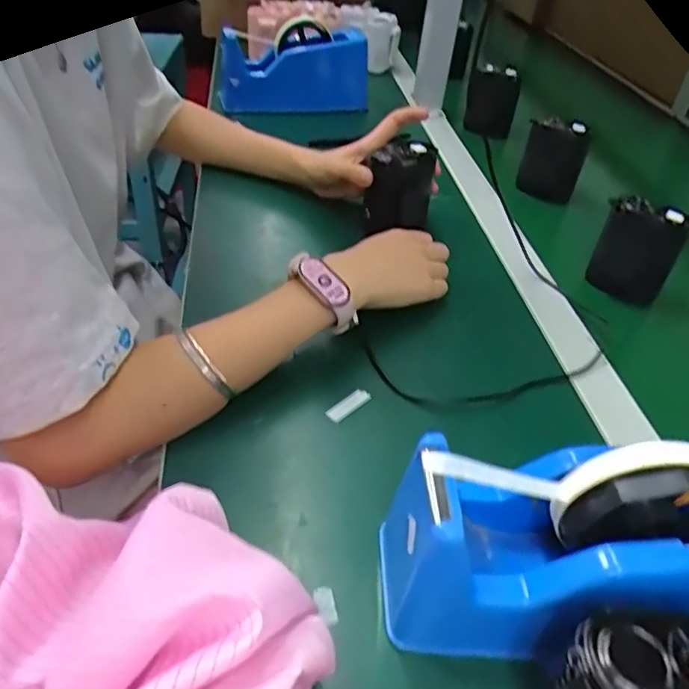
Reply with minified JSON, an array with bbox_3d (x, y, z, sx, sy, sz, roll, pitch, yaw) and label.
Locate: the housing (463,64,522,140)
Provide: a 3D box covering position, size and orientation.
[{"bbox_3d":[0.214,-0.351,0.838,0.071,0.098,0.021,10,42,5],"label":"housing"}]

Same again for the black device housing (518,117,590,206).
[{"bbox_3d":[0.246,-0.218,0.678,0.068,0.086,0.037,19,43,15],"label":"black device housing"}]

